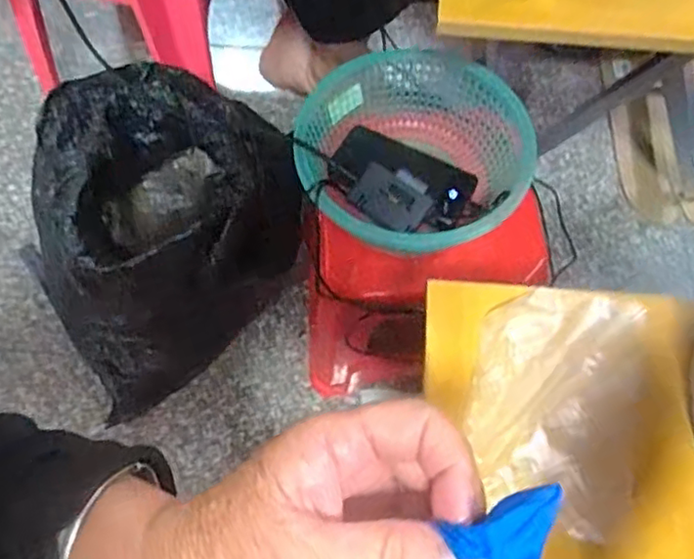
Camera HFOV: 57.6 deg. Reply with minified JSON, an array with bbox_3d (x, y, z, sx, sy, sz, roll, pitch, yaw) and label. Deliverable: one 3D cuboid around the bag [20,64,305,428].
[{"bbox_3d":[-0.250,-0.073,0.844,0.330,0.295,0.308,-41,71,-17],"label":"bag"}]

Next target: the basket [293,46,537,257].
[{"bbox_3d":[0.067,-0.124,0.671,0.227,0.104,0.232,0,64,1],"label":"basket"}]

